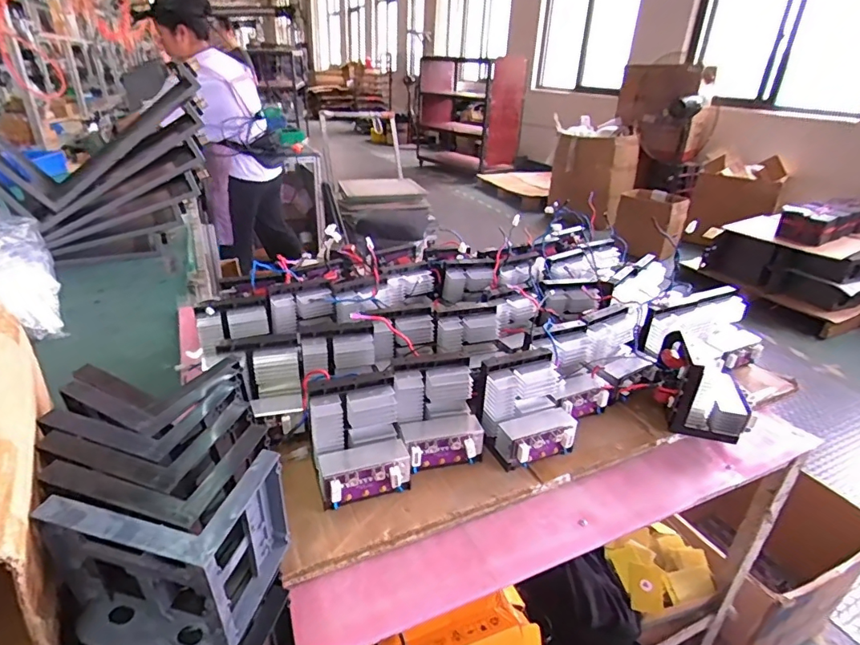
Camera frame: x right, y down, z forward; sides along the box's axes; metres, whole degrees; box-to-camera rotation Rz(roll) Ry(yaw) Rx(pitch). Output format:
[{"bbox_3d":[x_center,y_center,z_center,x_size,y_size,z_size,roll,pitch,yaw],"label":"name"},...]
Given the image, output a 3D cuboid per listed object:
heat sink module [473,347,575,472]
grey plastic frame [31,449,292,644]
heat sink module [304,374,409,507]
[{"bbox_3d":[0.141,0.111,0.639,0.135,0.114,0.109,-12,32,-26],"label":"heat sink module"},{"bbox_3d":[-0.178,0.151,0.336,0.121,0.107,0.099,6,28,6],"label":"grey plastic frame"},{"bbox_3d":[-0.080,0.143,0.564,0.107,0.104,0.091,-8,30,-20],"label":"heat sink module"}]

